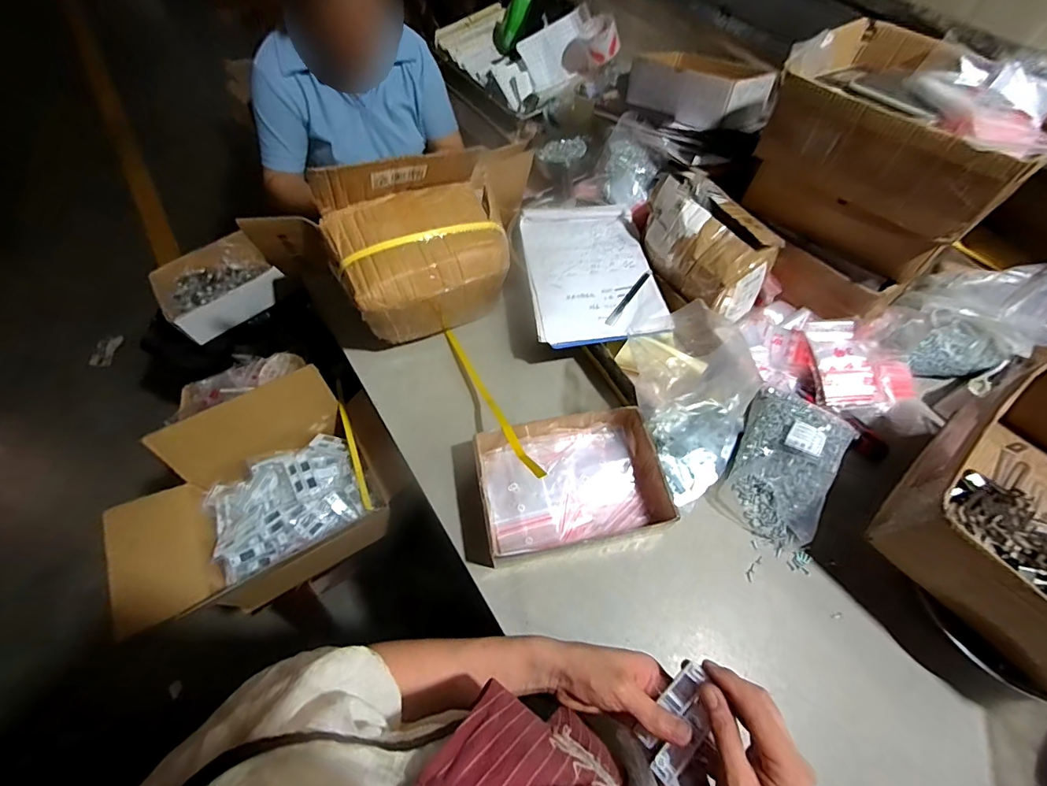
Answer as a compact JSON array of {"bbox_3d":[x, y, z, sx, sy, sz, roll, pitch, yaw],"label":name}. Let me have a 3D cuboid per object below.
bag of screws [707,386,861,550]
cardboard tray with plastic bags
[{"bbox_3d":[0.386,0.098,0.644,0.138,0.079,0.215,32,64,17],"label":"bag of screws"},{"bbox_3d":[0.064,0.127,0.639,0.257,0.066,0.191,-11,60,-7],"label":"cardboard tray with plastic bags"}]

